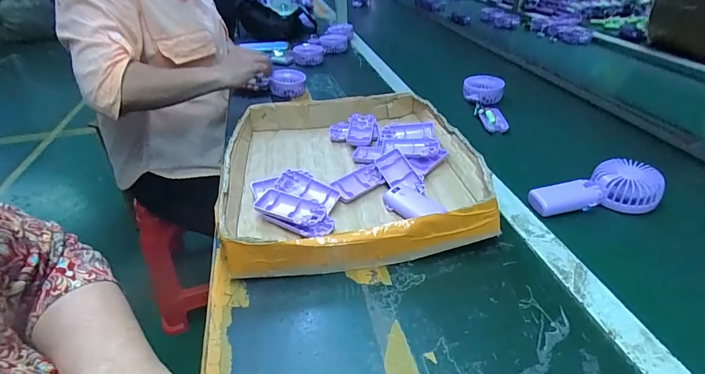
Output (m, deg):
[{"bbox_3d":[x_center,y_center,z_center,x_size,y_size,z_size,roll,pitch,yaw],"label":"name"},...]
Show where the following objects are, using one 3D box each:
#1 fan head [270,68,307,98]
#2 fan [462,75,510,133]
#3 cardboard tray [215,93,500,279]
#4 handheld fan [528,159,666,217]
[{"bbox_3d":[-0.161,-0.260,0.935,0.089,0.044,0.087,-8,35,-8],"label":"fan head"},{"bbox_3d":[0.286,-0.186,0.825,0.087,0.047,0.196,6,36,13],"label":"fan"},{"bbox_3d":[-0.003,-0.041,0.605,0.377,0.064,0.420,-6,35,-7],"label":"cardboard tray"},{"bbox_3d":[0.347,0.003,0.542,0.176,0.045,0.076,-7,35,-8],"label":"handheld fan"}]

